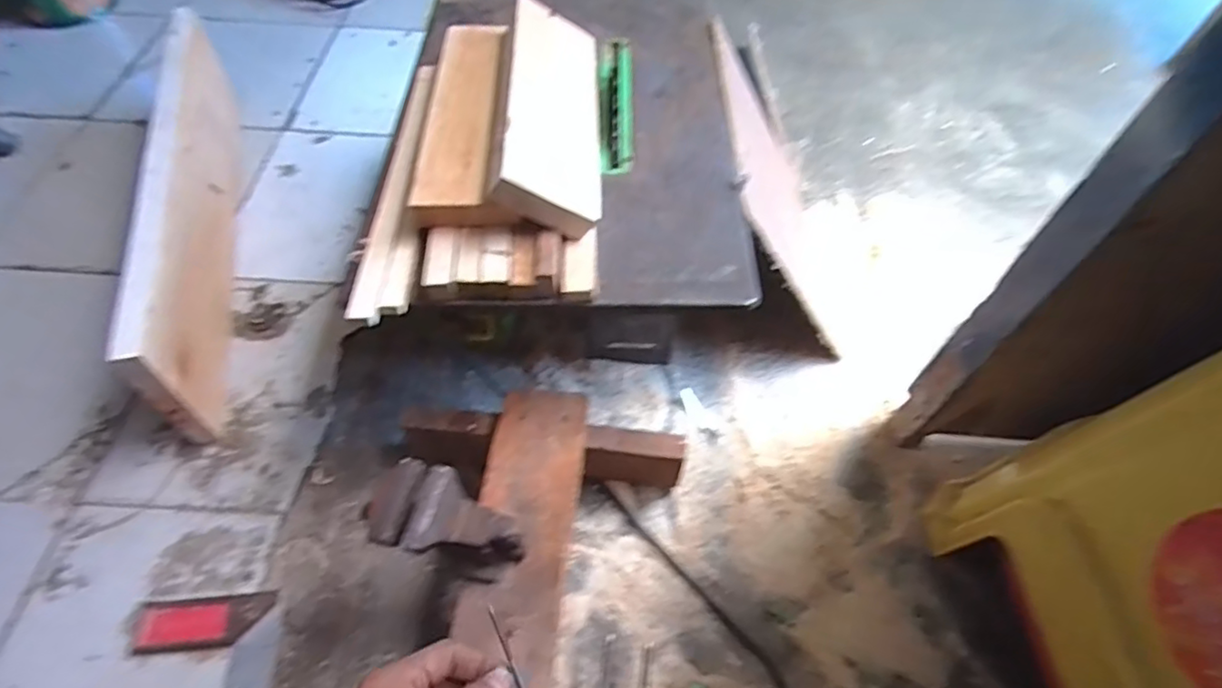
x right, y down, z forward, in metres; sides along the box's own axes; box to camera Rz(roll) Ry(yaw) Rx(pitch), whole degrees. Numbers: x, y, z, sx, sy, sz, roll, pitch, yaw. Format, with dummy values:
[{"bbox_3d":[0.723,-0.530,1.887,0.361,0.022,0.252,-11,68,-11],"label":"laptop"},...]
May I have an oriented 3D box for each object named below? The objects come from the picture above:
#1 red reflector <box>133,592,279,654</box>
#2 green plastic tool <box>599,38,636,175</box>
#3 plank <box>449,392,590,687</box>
[{"bbox_3d":[-0.362,0.248,0.552,0.113,0.012,0.042,-4,57,-5],"label":"red reflector"},{"bbox_3d":[0.006,-0.254,0.634,0.035,0.015,0.216,1,56,-2],"label":"green plastic tool"},{"bbox_3d":[-0.079,0.219,0.473,0.081,0.017,0.403,6,56,1],"label":"plank"}]

